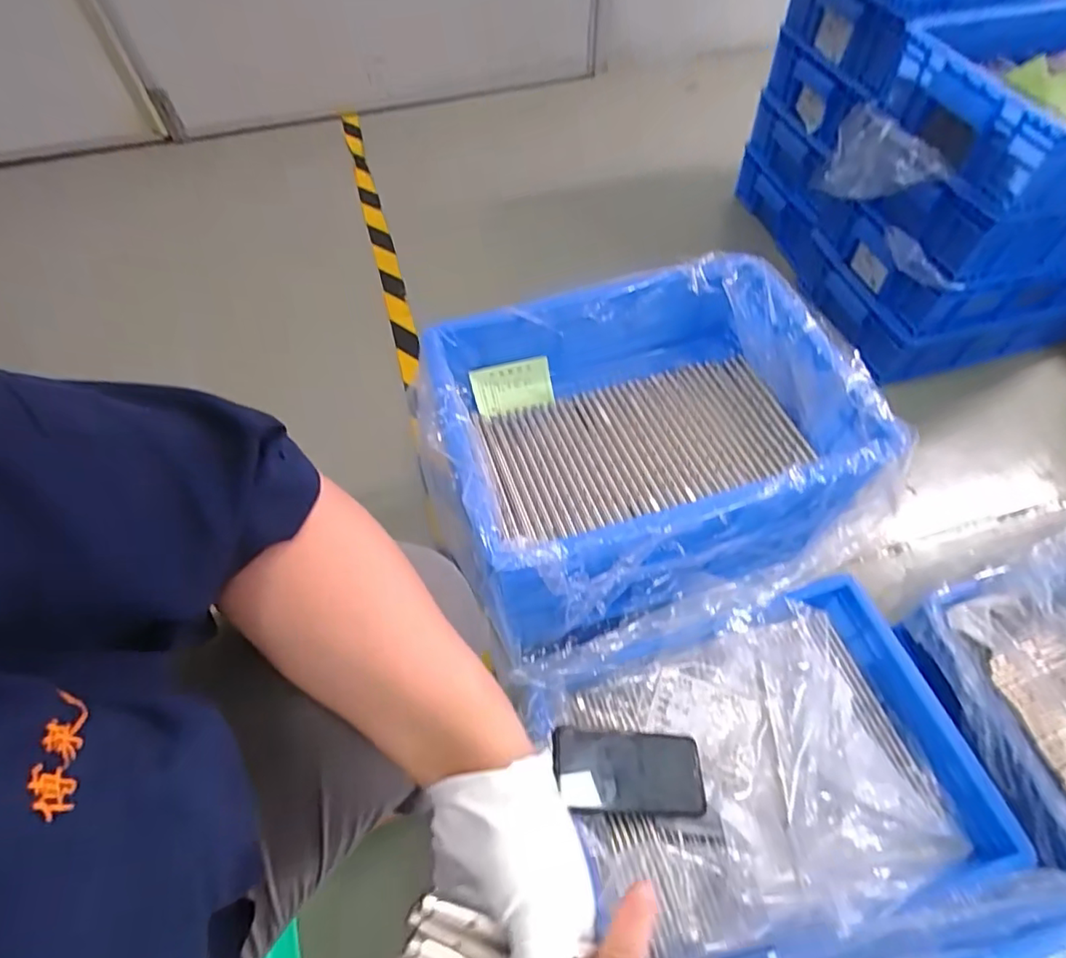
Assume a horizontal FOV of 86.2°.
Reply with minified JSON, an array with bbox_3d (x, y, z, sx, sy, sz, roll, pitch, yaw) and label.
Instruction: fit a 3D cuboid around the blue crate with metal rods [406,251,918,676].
[{"bbox_3d":[0.117,-0.043,0.604,0.404,0.131,0.354,-17,59,-9],"label":"blue crate with metal rods"}]

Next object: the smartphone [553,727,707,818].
[{"bbox_3d":[0.099,0.300,0.584,0.162,0.008,0.079,13,57,-13],"label":"smartphone"}]

